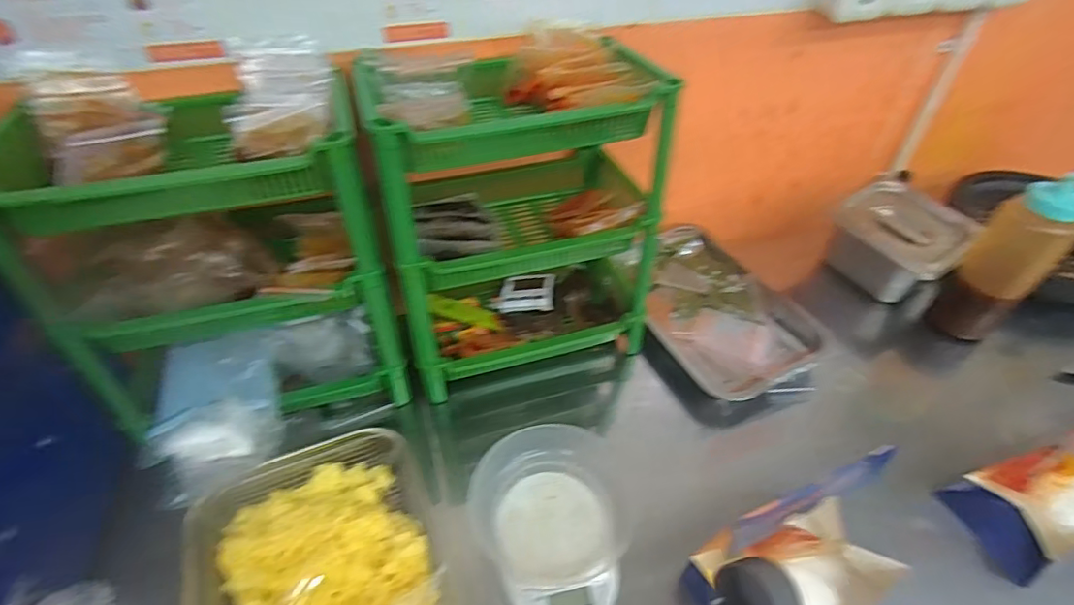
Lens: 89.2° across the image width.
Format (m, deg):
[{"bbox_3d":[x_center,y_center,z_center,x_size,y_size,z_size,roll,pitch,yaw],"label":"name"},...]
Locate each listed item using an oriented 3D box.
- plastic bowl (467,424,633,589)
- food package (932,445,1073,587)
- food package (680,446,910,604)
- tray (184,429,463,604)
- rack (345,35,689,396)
[{"bbox_3d":[0.016,0.203,0.548,0.160,0.060,0.141,-10,47,-12],"label":"plastic bowl"},{"bbox_3d":[0.548,0.203,0.569,0.207,0.050,0.099,-12,47,-13],"label":"food package"},{"bbox_3d":[0.237,0.224,0.461,0.190,0.131,0.093,-18,49,-18],"label":"food package"},{"bbox_3d":[-0.184,0.262,0.482,0.211,0.061,0.283,-16,48,-16],"label":"tray"},{"bbox_3d":[-0.034,-0.107,0.649,0.309,0.334,0.226,-13,47,-14],"label":"rack"}]

